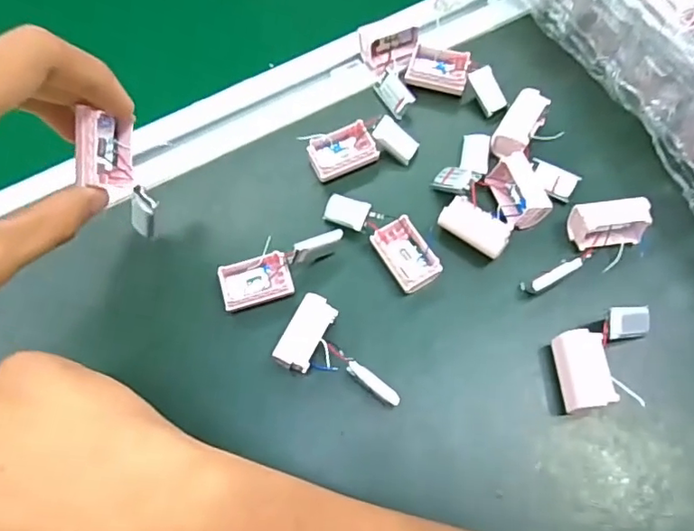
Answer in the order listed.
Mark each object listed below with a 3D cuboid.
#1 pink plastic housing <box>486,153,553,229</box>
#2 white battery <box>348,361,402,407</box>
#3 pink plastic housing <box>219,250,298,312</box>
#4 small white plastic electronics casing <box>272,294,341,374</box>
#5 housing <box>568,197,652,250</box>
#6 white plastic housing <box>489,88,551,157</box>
[{"bbox_3d":[0.088,-0.037,0.295,0.018,0.020,0.035,-19,68,-7],"label":"pink plastic housing"},{"bbox_3d":[0.012,0.055,0.264,0.027,0.012,0.007,36,72,15],"label":"white battery"},{"bbox_3d":[-0.045,0.009,0.287,0.034,0.015,0.023,-14,68,-5],"label":"pink plastic housing"},{"bbox_3d":[-0.019,0.034,0.272,0.018,0.019,0.035,26,70,11],"label":"small white plastic electronics casing"},{"bbox_3d":[0.129,-0.020,0.286,0.033,0.023,0.018,-3,67,0],"label":"housing"},{"bbox_3d":[0.091,-0.074,0.308,0.018,0.019,0.038,28,70,12],"label":"white plastic housing"}]

